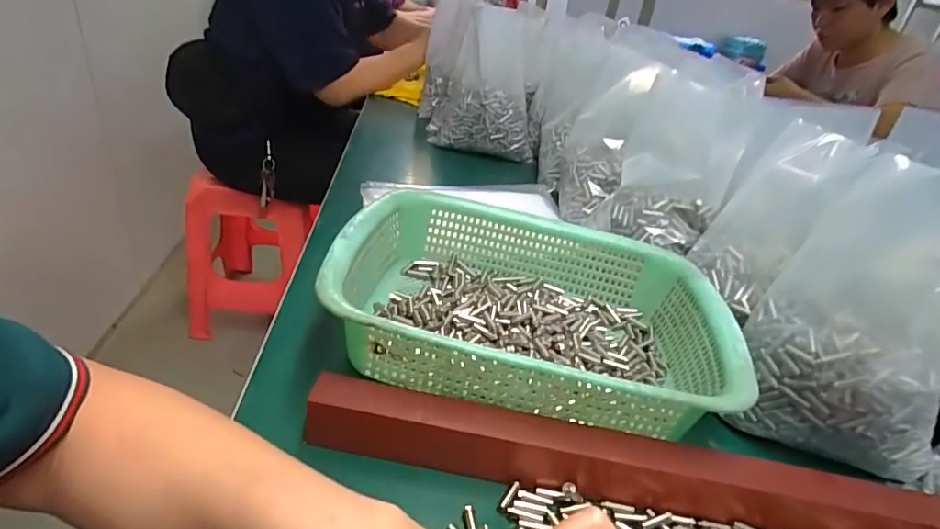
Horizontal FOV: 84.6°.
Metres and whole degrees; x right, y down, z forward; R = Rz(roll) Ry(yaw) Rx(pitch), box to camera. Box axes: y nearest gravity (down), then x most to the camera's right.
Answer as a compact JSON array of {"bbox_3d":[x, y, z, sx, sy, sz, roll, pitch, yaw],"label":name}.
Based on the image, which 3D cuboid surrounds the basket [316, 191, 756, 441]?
[{"bbox_3d":[0.050,0.025,0.410,0.292,0.087,0.217,11,30,4],"label":"basket"}]

